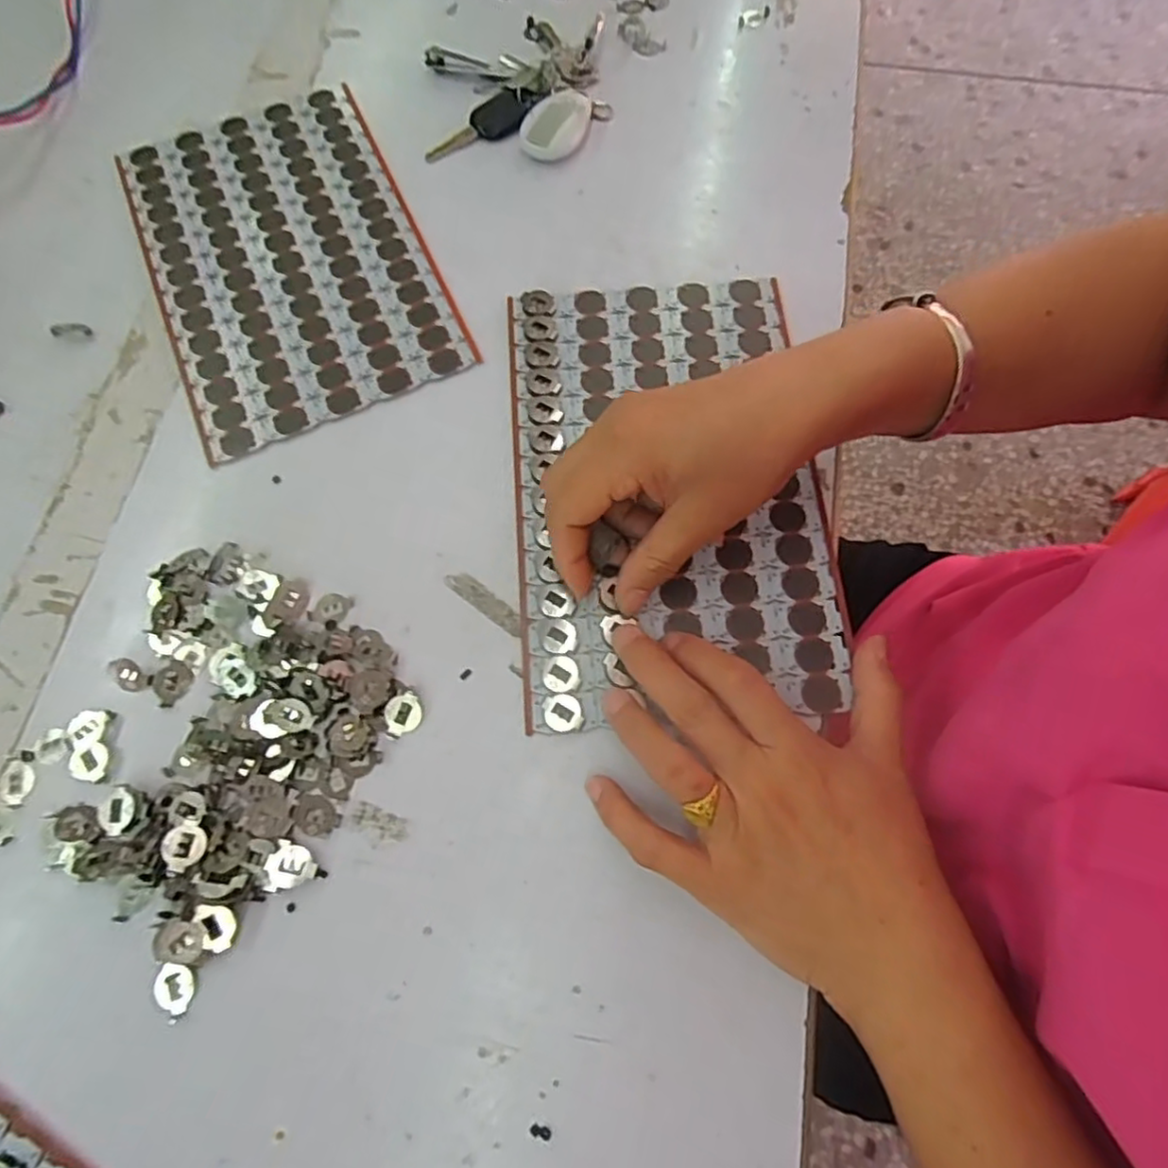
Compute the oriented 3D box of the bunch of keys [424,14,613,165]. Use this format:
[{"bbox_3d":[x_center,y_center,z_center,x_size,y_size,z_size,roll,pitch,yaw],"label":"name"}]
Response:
[{"bbox_3d":[-0.045,-0.333,0.440,0.117,0.015,0.131,-2,71,0],"label":"bunch of keys"}]

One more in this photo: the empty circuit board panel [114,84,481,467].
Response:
[{"bbox_3d":[-0.182,-0.203,0.404,0.154,0.004,0.249,-23,72,-7],"label":"empty circuit board panel"}]

